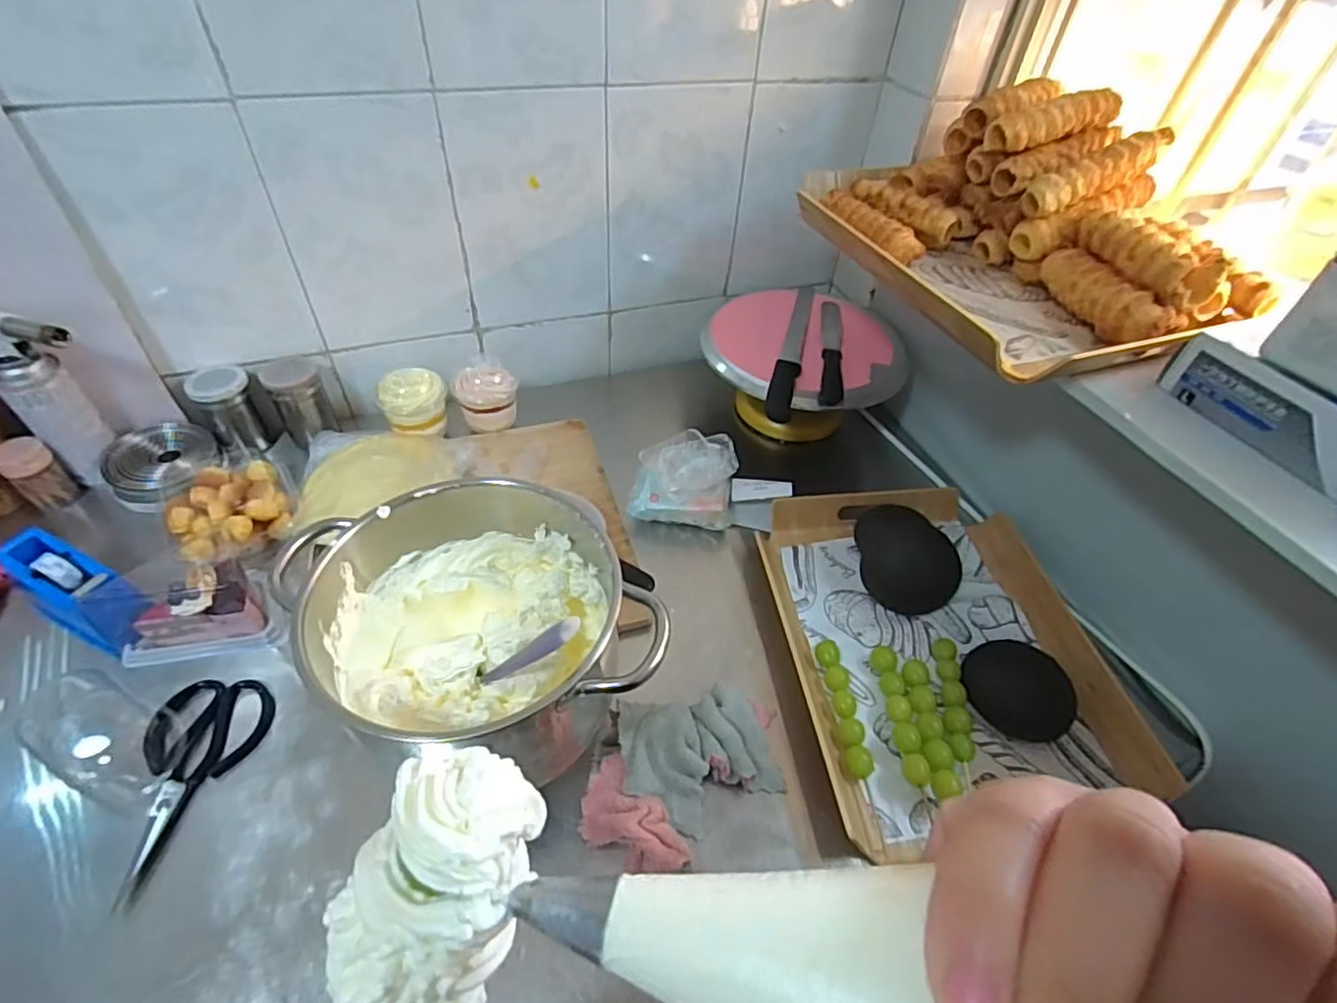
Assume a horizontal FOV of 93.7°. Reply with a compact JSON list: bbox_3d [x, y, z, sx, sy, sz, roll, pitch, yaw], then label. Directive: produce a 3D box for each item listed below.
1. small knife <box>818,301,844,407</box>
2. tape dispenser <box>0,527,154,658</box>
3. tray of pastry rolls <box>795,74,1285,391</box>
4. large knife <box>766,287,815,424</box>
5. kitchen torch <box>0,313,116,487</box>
[{"bbox_3d":[0.230,-0.215,0.884,0.031,0.024,0.243,9,46,4],"label":"small knife"},{"bbox_3d":[-0.607,0.096,0.646,0.144,0.092,0.060,22,48,16],"label":"tape dispenser"},{"bbox_3d":[0.354,-0.313,0.662,0.287,0.146,0.437,-16,49,-19],"label":"tray of pastry rolls"},{"bbox_3d":[0.176,-0.220,0.873,0.033,0.018,0.343,14,47,9],"label":"large knife"},{"bbox_3d":[-0.724,-0.127,0.737,0.081,0.210,0.082,34,53,25],"label":"kitchen torch"}]

